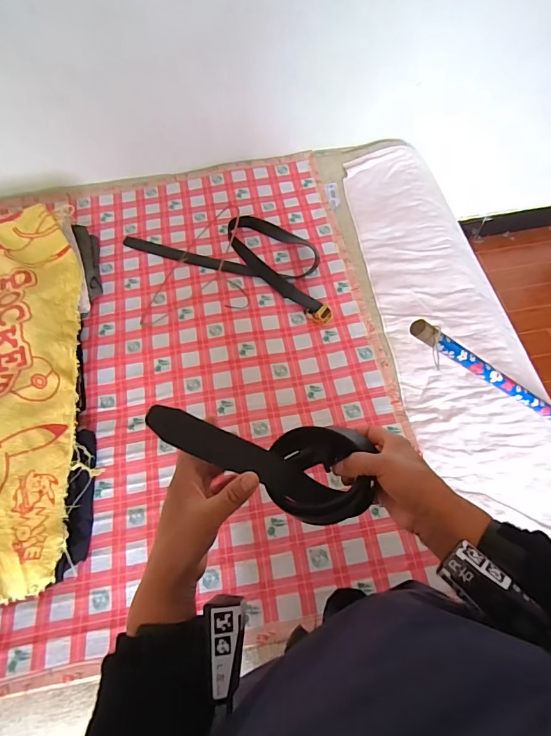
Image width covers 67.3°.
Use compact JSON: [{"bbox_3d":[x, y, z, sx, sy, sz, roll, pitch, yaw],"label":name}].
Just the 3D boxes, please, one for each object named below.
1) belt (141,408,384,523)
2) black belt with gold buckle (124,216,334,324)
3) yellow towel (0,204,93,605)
[{"bbox_3d":[-0.011,0.085,0.397,0.217,0.058,0.086,20,62,-17],"label":"belt"},{"bbox_3d":[-0.094,-0.322,1.086,0.593,0.049,0.222,24,65,15],"label":"black belt with gold buckle"},{"bbox_3d":[-0.582,0.016,0.834,0.357,0.119,0.838,-15,62,-5],"label":"yellow towel"}]

